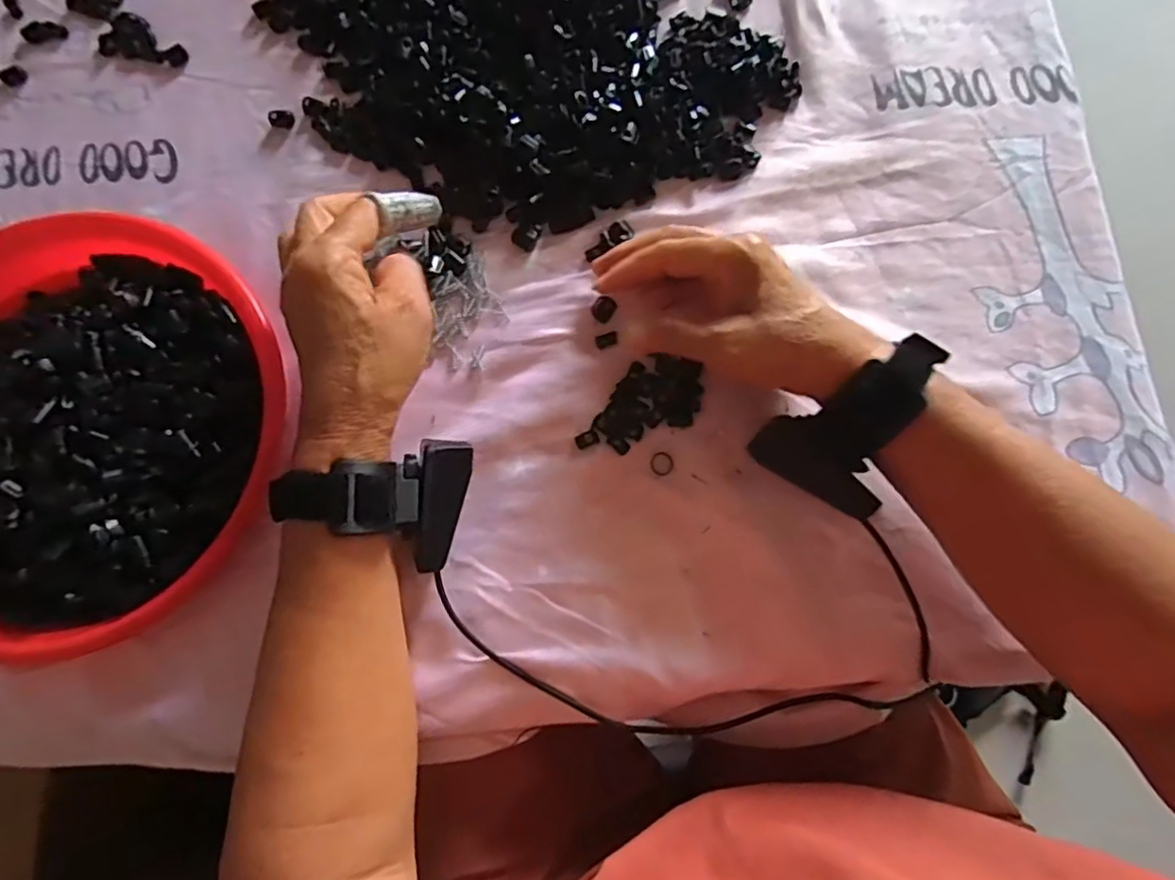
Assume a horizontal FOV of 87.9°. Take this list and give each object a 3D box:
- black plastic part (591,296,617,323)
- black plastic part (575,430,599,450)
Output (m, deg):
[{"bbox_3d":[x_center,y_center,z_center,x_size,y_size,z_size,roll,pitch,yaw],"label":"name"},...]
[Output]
[{"bbox_3d":[0.010,-0.081,0.375,0.012,0.010,0.014,41,83,7],"label":"black plastic part"},{"bbox_3d":[0.000,-0.001,0.365,0.014,0.004,0.009,-26,80,-4],"label":"black plastic part"}]

